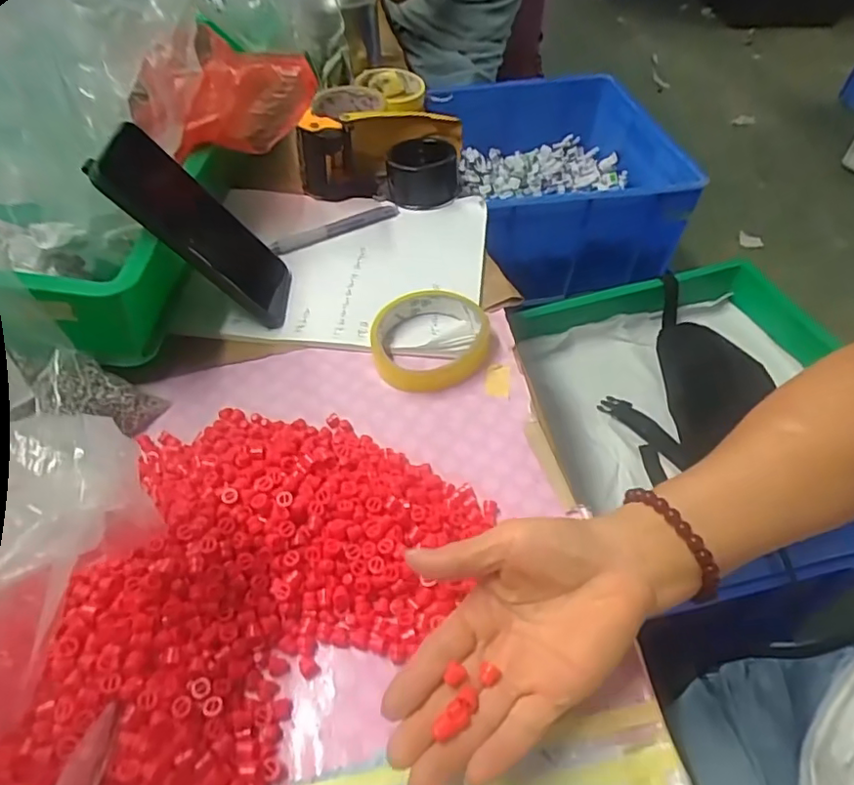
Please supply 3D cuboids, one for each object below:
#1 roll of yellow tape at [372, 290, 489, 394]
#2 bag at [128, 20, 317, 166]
[{"bbox_3d":[0.003,-0.042,0.449,0.089,0.026,0.087,0,51,0],"label":"roll of yellow tape"},{"bbox_3d":[-0.186,-0.265,0.508,0.171,0.071,0.080,-5,51,-4],"label":"bag"}]

